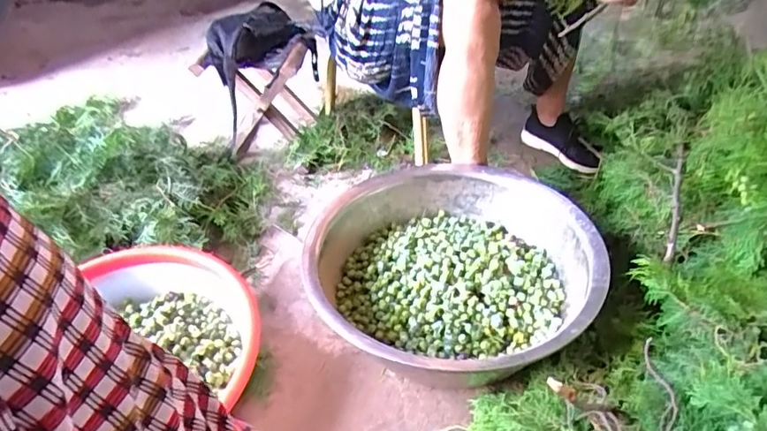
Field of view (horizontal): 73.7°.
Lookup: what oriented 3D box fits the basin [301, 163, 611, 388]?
[{"bbox_3d":[0.106,0.086,0.842,0.446,0.115,0.439,-2,40,1],"label":"basin"}]

